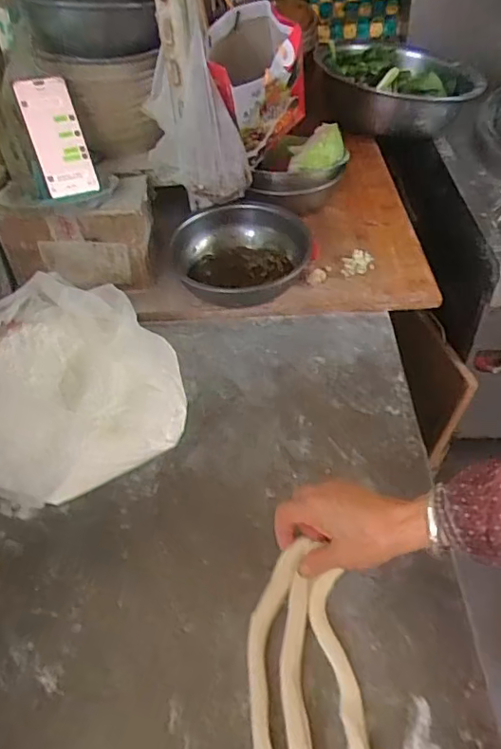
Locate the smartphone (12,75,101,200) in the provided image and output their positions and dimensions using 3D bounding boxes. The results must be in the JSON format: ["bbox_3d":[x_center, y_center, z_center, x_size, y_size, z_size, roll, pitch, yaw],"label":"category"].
[{"bbox_3d":[-0.273,-0.335,0.770,0.072,0.161,0.013,-20,8,-15],"label":"smartphone"}]

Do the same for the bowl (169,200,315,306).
[{"bbox_3d":[-0.023,-0.169,0.853,0.207,0.099,0.212,-2,45,2],"label":"bowl"}]

